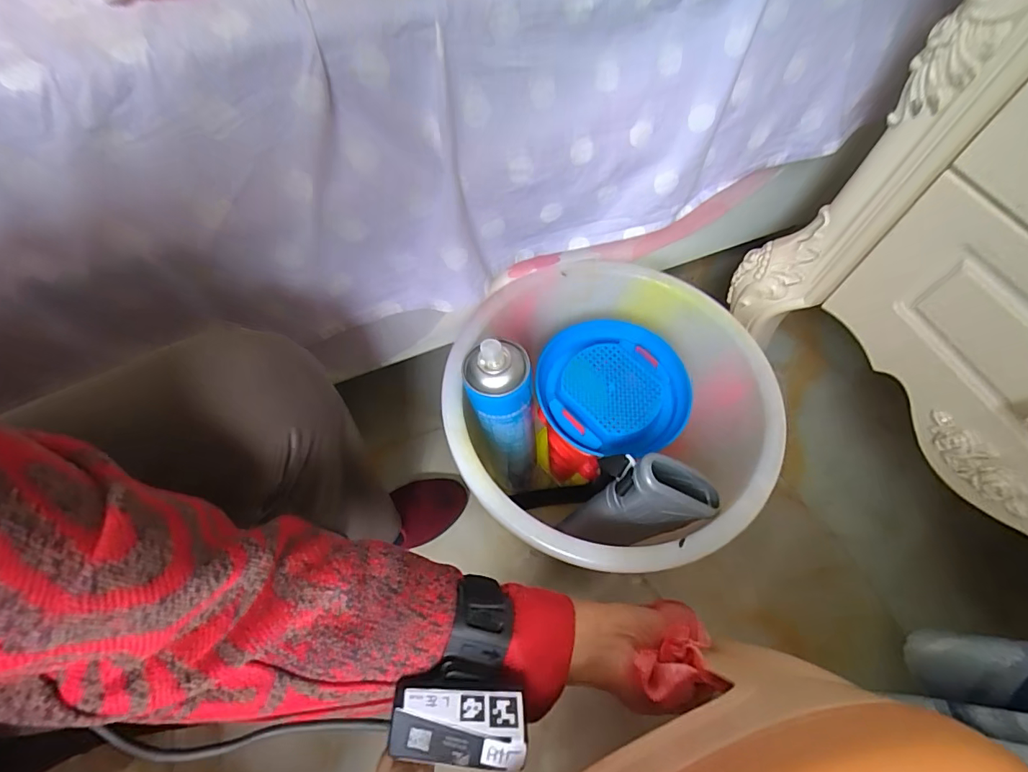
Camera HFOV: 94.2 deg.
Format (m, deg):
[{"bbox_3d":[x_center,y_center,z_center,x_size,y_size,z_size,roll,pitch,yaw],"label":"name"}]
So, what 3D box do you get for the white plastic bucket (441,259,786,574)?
[{"bbox_3d":[0.087,0.055,0.548,0.304,0.279,0.310,1,61,-2],"label":"white plastic bucket"}]

